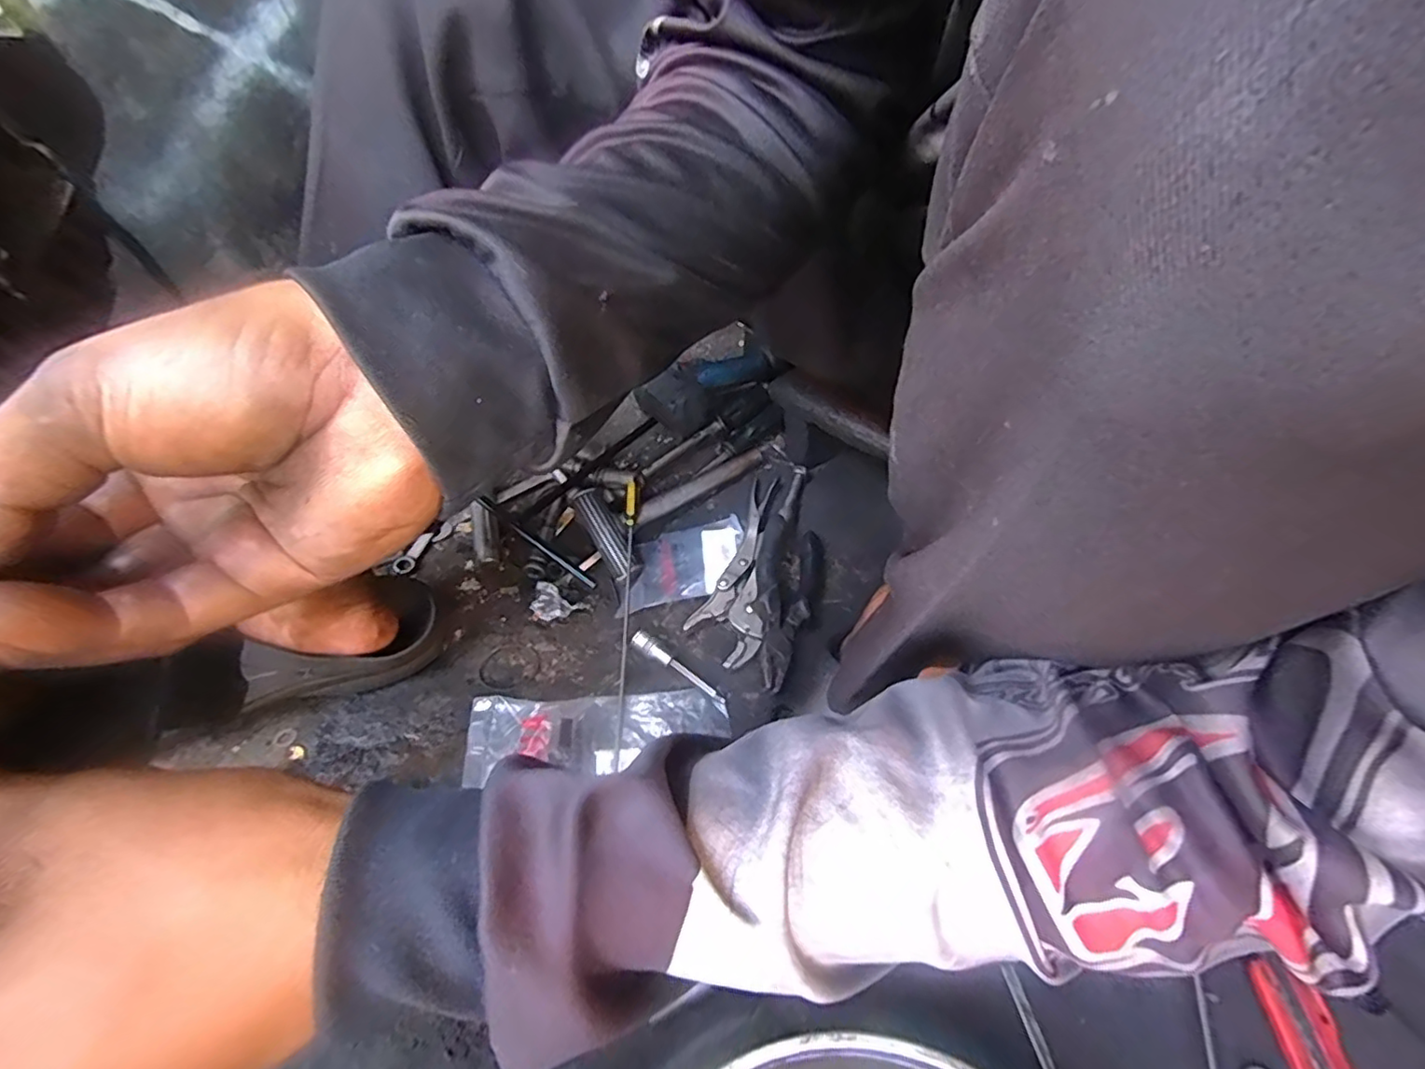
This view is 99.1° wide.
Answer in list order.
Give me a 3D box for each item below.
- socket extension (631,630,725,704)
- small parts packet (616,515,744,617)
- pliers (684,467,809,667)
[{"bbox_3d":[-0.030,0.113,0.513,0.093,0.017,0.013,31,54,23],"label":"socket extension"},{"bbox_3d":[-0.029,0.028,0.602,0.123,0.013,0.100,-15,38,4],"label":"small parts packet"},{"bbox_3d":[0.036,0.017,0.594,0.065,0.022,0.247,14,49,9],"label":"pliers"}]

